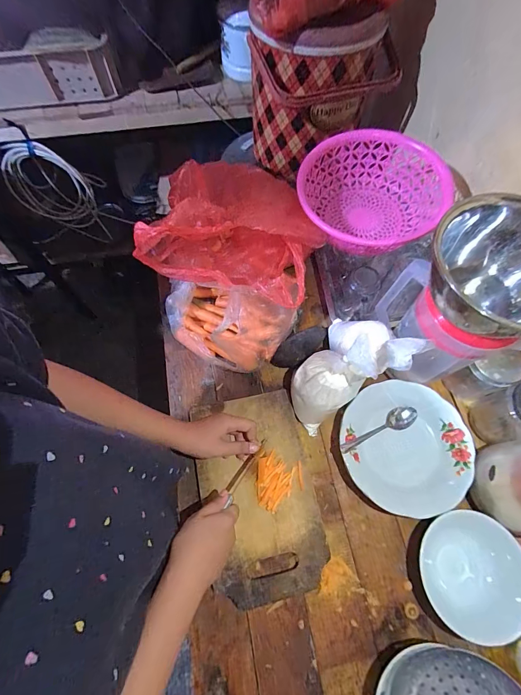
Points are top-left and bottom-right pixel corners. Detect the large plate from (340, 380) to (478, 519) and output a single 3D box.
[{"bbox_3d":[0.234,0.159,0.547,0.202,0.025,0.201,0,67,-1],"label":"large plate"}]

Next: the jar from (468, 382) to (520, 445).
[{"bbox_3d":[0.413,0.108,0.541,0.068,0.139,0.081,-6,67,-3],"label":"jar"}]

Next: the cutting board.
[{"bbox_3d":[-0.004,0.227,0.541,0.174,0.019,0.298,-12,67,-6],"label":"cutting board"}]

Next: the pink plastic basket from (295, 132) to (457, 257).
[{"bbox_3d":[0.192,-0.286,0.639,0.263,0.096,0.220,-35,71,-14],"label":"pink plastic basket"}]

